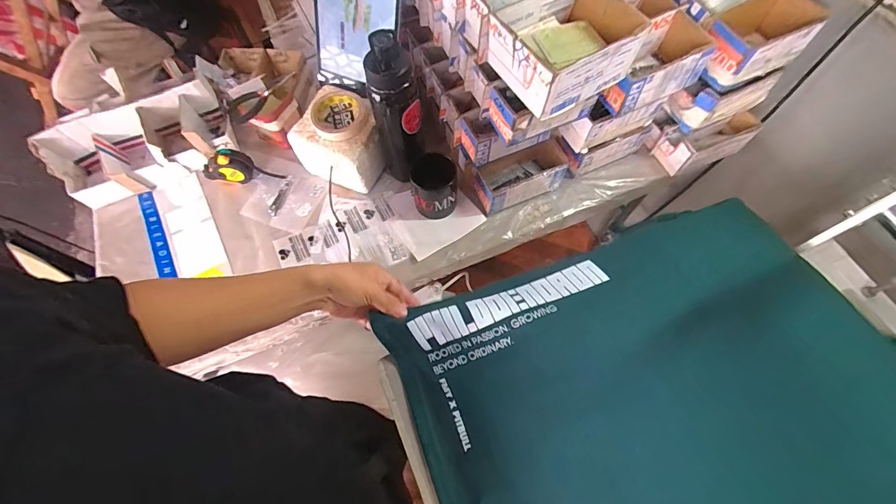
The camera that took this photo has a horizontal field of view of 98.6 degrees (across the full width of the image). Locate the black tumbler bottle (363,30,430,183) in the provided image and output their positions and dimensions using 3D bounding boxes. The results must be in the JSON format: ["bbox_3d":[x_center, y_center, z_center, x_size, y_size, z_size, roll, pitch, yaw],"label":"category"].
[{"bbox_3d":[-0.082,-0.219,0.650,0.083,0.297,0.077,-6,66,-2],"label":"black tumbler bottle"}]

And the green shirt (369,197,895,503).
[{"bbox_3d":[0.279,0.180,0.439,0.601,0.075,0.463,-21,67,-8],"label":"green shirt"}]

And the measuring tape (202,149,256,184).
[{"bbox_3d":[-0.421,-0.160,0.743,0.093,0.067,0.035,3,66,2],"label":"measuring tape"}]

